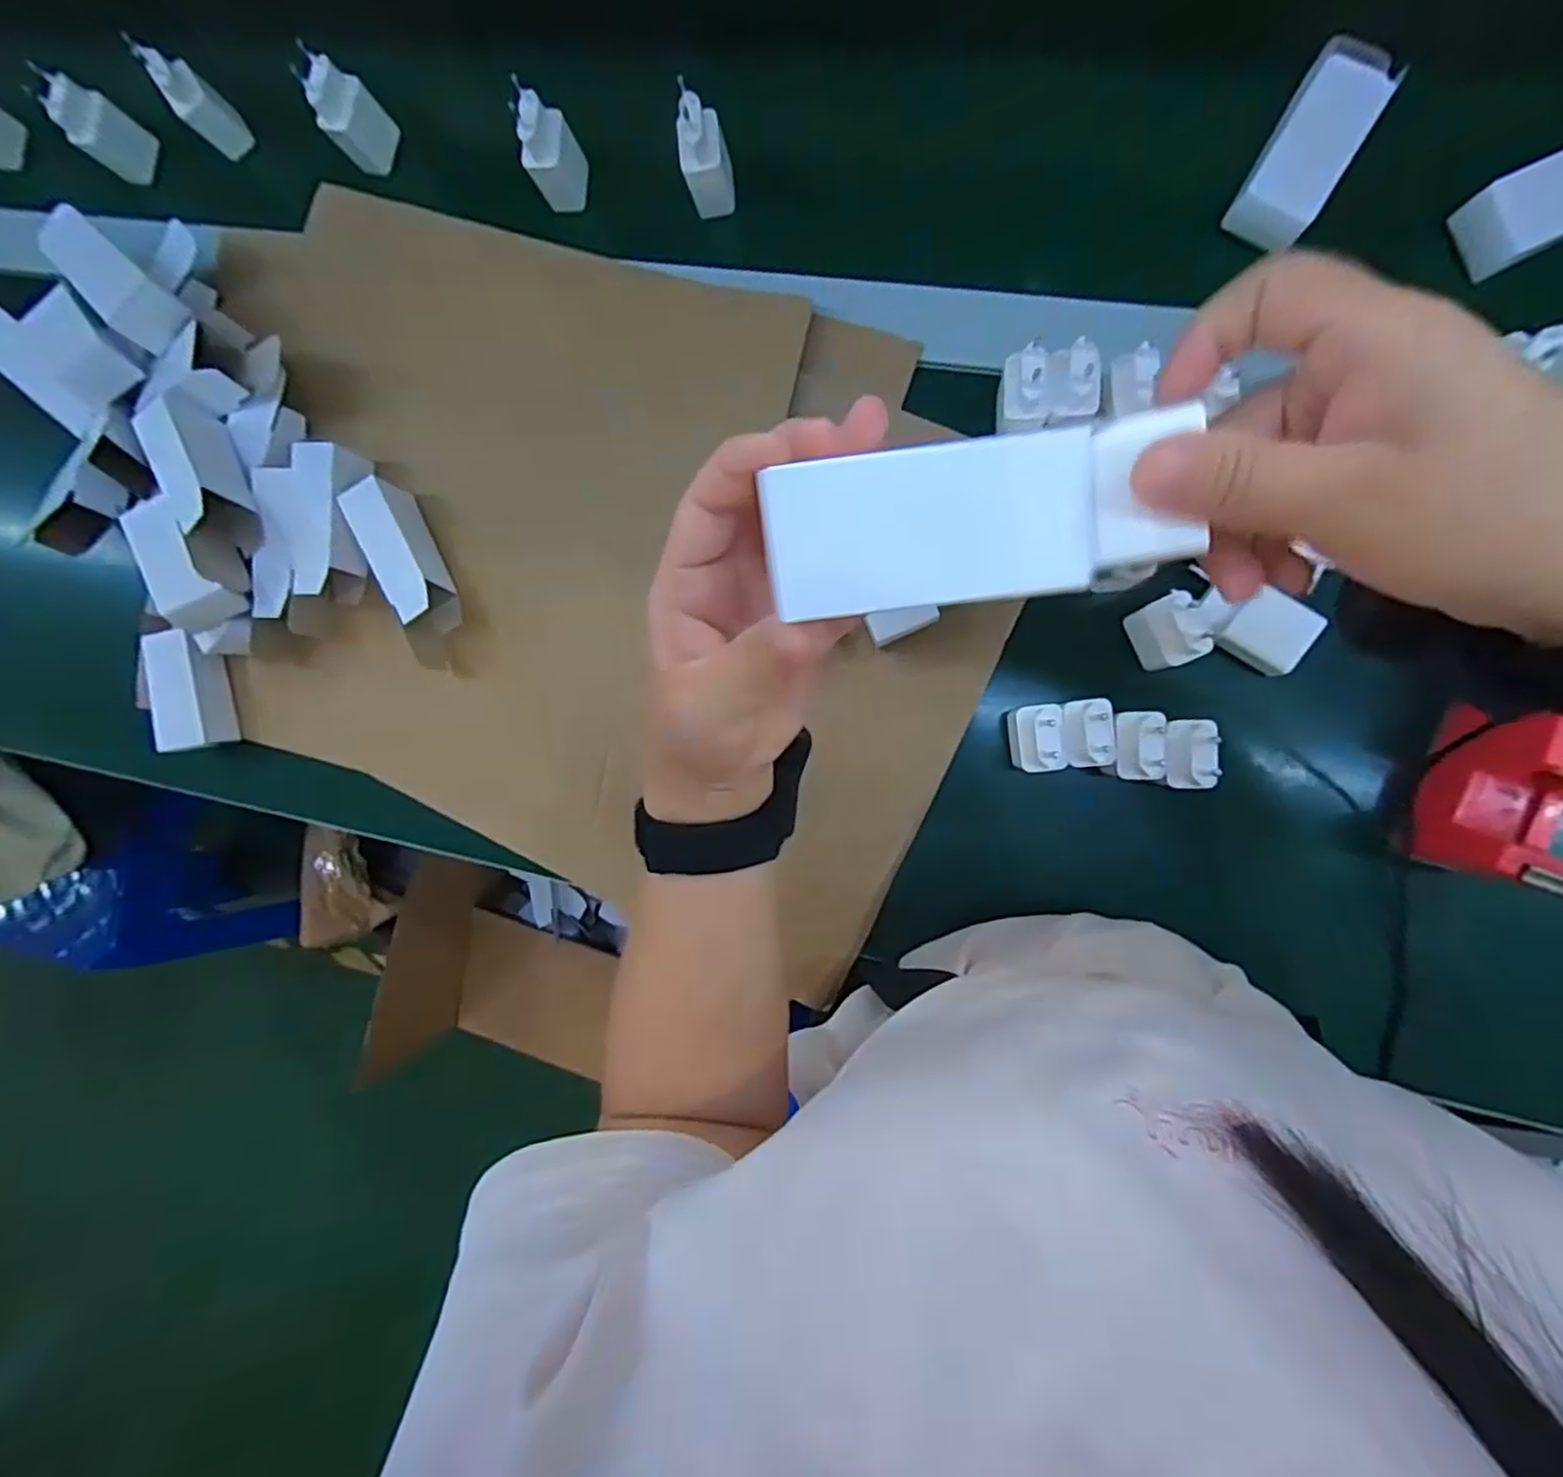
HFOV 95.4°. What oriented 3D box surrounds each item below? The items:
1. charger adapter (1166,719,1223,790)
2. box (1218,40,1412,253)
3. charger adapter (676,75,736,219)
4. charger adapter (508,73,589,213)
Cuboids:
[{"bbox_3d":[0.234,0.009,0.404,0.022,0.036,0.039,3,92,10],"label":"charger adapter"},{"bbox_3d":[0.323,-0.362,0.430,0.048,0.025,0.117,32,97,7],"label":"box"},{"bbox_3d":[-0.052,-0.393,0.477,0.028,0.072,0.034,-2,91,10],"label":"charger adapter"},{"bbox_3d":[-0.162,-0.411,0.499,0.025,0.068,0.038,15,94,9],"label":"charger adapter"}]

